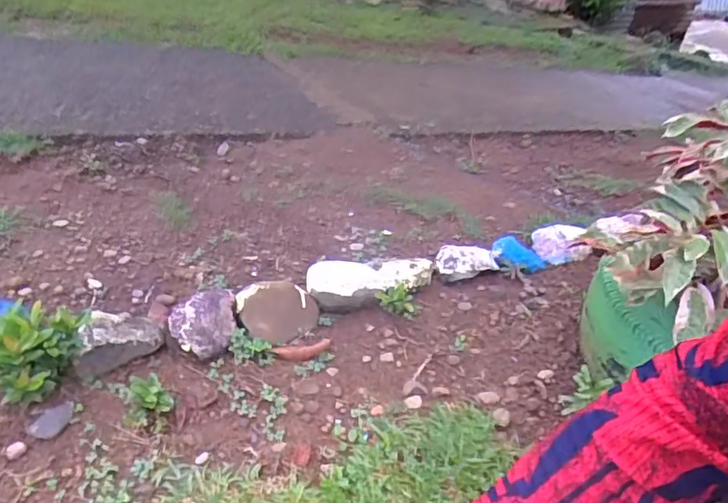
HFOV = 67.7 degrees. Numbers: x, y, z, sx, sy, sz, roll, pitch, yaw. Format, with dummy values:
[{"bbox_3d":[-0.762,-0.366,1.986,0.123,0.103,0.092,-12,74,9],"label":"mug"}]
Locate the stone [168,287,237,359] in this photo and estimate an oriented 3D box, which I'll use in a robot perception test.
[{"bbox_3d":[-0.231,0.110,0.779,0.091,0.075,0.101,1,30,-10],"label":"stone"}]

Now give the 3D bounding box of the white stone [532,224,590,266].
[{"bbox_3d":[0.418,-0.013,1.145,0.122,0.071,0.083,8,33,4],"label":"white stone"}]

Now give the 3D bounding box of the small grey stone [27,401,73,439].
[{"bbox_3d":[-0.359,0.195,0.626,0.034,0.012,0.050,21,31,25],"label":"small grey stone"}]

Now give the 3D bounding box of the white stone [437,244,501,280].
[{"bbox_3d":[0.195,0.025,1.059,0.123,0.039,0.085,-13,37,-25],"label":"white stone"}]

